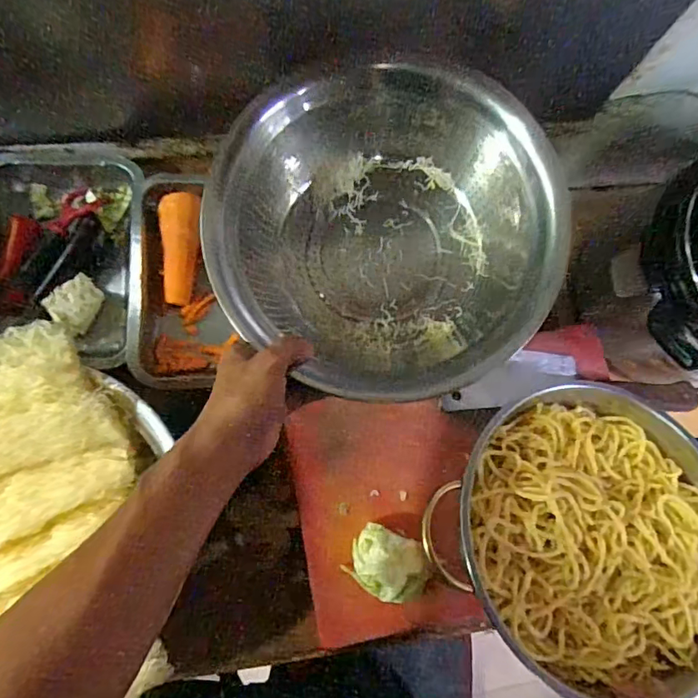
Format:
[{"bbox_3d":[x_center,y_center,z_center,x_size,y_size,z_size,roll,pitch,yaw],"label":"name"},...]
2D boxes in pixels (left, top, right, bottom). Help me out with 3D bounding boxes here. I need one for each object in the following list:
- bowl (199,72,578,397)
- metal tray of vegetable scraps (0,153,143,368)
[{"bbox_3d":[0.020,-0.116,0.529,0.286,0.101,0.290,1,81,-4],"label":"bowl"},{"bbox_3d":[-0.343,-0.113,0.633,0.190,0.053,0.250,0,81,-4],"label":"metal tray of vegetable scraps"}]

